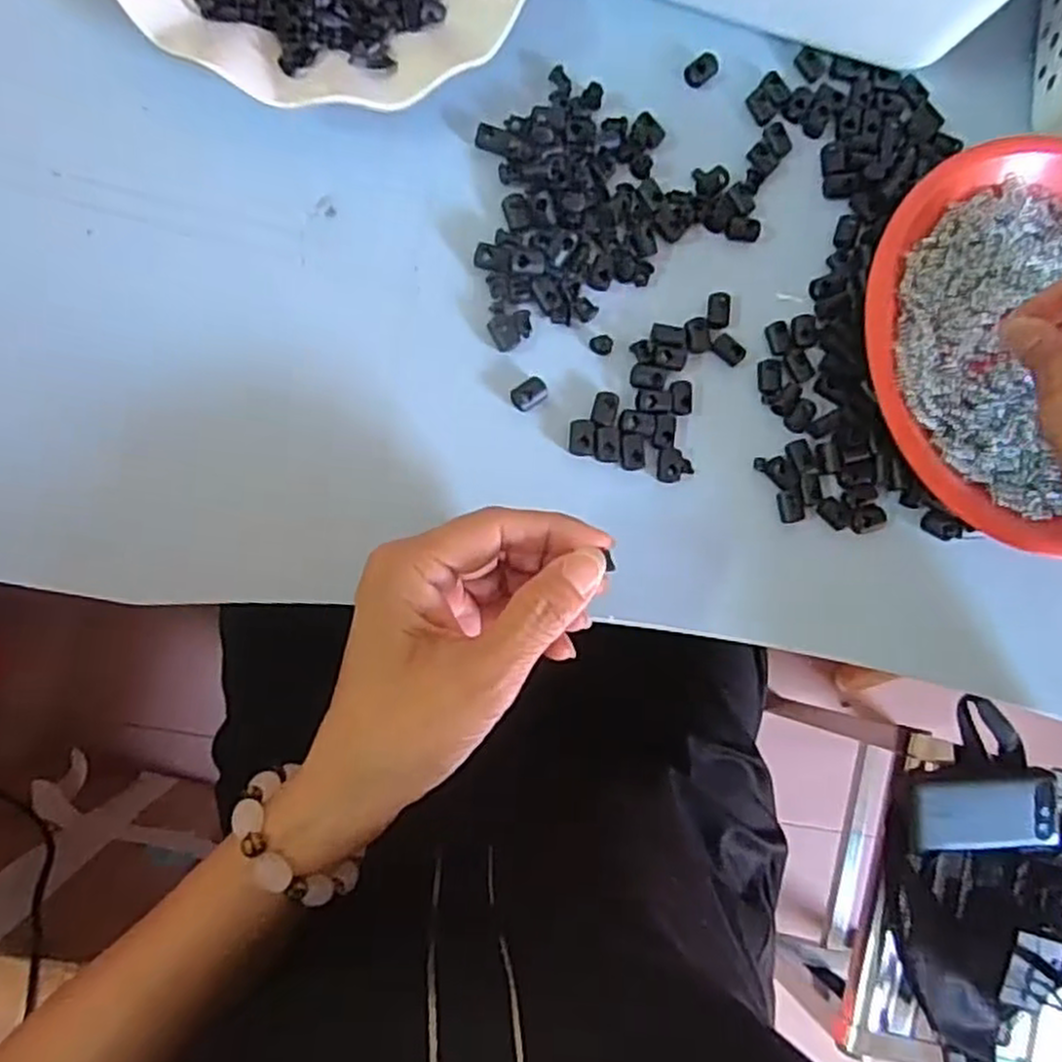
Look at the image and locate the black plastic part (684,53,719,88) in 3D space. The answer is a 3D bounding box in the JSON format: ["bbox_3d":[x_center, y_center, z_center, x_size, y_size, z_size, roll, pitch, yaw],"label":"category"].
[{"bbox_3d":[0.081,-0.220,0.366,0.018,0.004,0.011,-43,93,-9],"label":"black plastic part"}]

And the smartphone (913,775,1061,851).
[{"bbox_3d":[0.408,0.255,0.696,0.004,0.134,0.058,12,63,-27],"label":"smartphone"}]

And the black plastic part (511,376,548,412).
[{"bbox_3d":[-0.001,-0.060,0.334,0.016,0.004,0.012,-36,91,-10],"label":"black plastic part"}]

